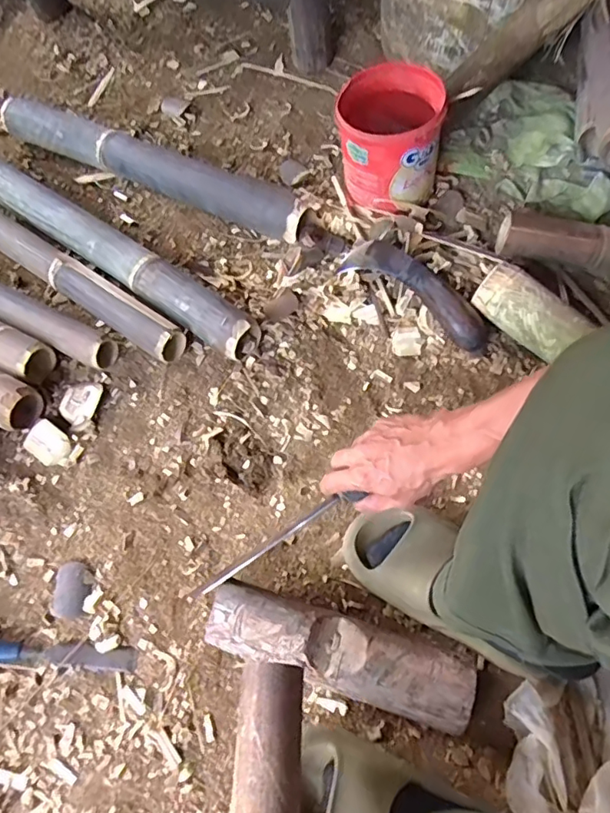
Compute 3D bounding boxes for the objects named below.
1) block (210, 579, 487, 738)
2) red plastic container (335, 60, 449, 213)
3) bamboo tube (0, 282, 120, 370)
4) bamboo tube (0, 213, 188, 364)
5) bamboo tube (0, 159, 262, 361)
[{"bbox_3d":[0.035,0.257,0.575,0.270,0.059,0.073,15,68,10],"label":"block"},{"bbox_3d":[0.118,-0.371,0.773,0.138,0.136,0.143,12,68,8],"label":"red plastic container"},{"bbox_3d":[-0.464,-0.166,0.797,0.459,0.050,0.056,27,70,14],"label":"bamboo tube"},{"bbox_3d":[-0.353,-0.196,0.790,0.462,0.048,0.050,32,72,18],"label":"bamboo tube"},{"bbox_3d":[-0.306,-0.243,0.811,0.587,0.066,0.070,34,72,17],"label":"bamboo tube"}]

